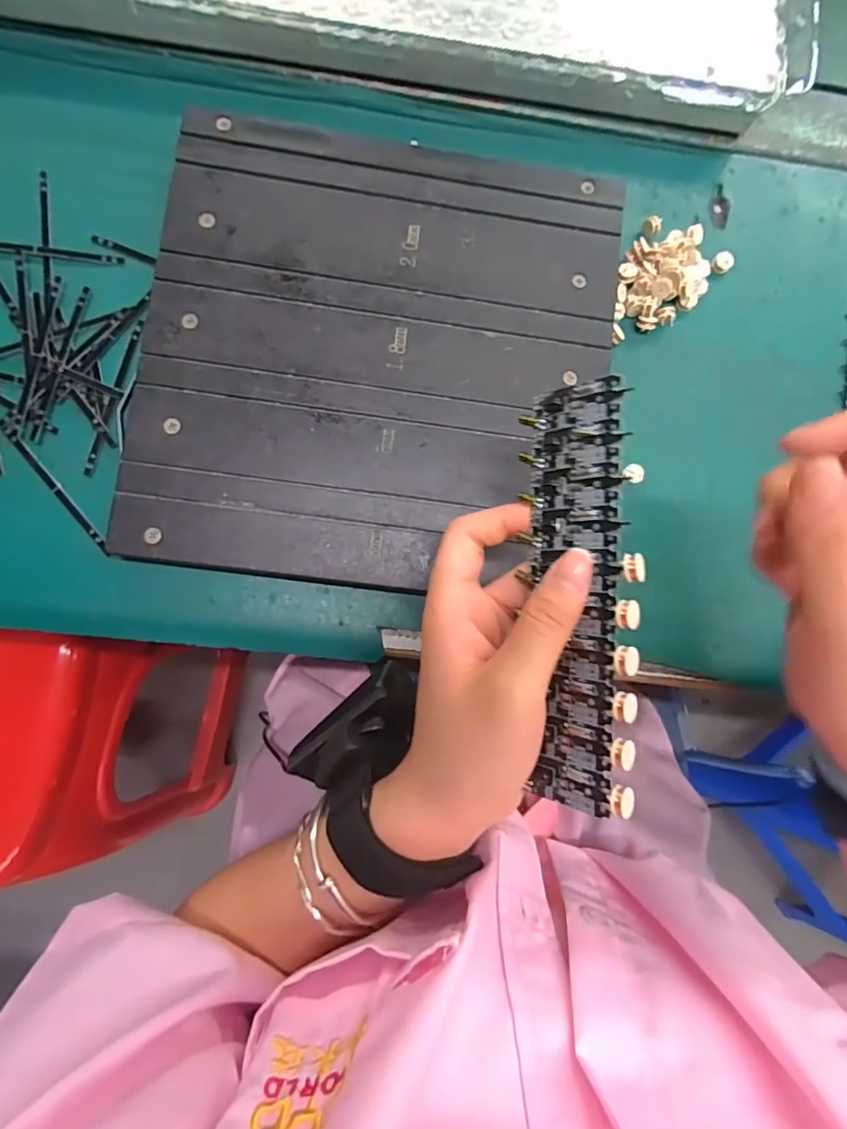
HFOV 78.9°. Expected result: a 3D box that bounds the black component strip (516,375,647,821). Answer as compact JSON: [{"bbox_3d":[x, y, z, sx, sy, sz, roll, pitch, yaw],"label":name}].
[{"bbox_3d":[0.057,0.010,0.189,0.005,0.043,0.153,5,84,-45],"label":"black component strip"}]

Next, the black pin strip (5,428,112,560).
[{"bbox_3d":[-0.176,-0.035,0.248,0.005,0.005,0.076,-39,85,-8],"label":"black pin strip"}]

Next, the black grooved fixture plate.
[{"bbox_3d":[-0.020,-0.104,0.254,0.219,0.014,0.226,0,81,-3],"label":"black grooved fixture plate"}]

